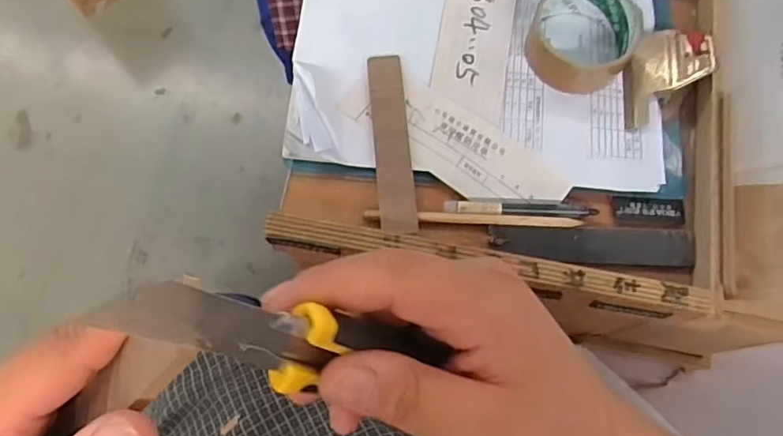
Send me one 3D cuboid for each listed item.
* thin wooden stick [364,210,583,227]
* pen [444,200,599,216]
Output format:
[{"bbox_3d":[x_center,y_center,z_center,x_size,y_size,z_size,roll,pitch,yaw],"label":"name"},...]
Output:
[{"bbox_3d":[0.062,0.001,0.438,0.164,0.005,0.008,2,71,-1],"label":"thin wooden stick"},{"bbox_3d":[0.100,-0.008,0.443,0.116,0.007,0.013,1,71,-1],"label":"pen"}]

